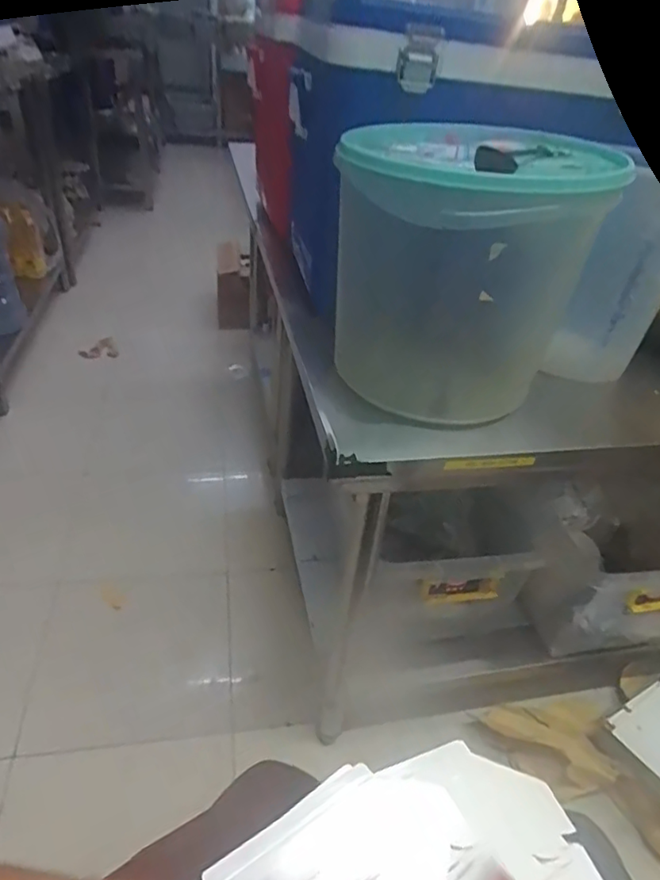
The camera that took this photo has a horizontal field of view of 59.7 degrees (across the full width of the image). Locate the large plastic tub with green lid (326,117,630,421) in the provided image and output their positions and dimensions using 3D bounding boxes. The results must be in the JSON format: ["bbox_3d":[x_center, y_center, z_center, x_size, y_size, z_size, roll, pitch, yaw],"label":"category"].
[{"bbox_3d":[0.158,-0.198,0.694,0.266,0.296,0.240,22,39,18],"label":"large plastic tub with green lid"}]

